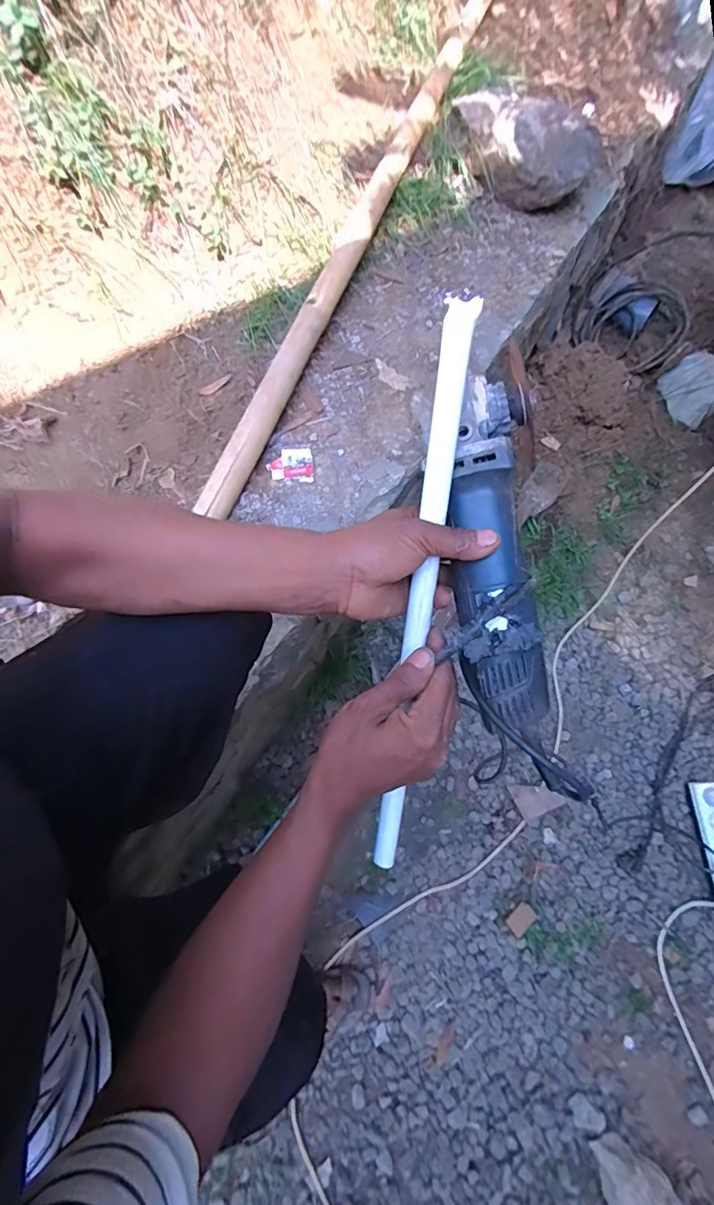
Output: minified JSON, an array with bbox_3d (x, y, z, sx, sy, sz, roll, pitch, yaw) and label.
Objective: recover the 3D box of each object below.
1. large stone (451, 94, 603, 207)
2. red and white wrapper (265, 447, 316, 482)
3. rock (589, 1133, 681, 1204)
[{"bbox_3d":[0.366,-0.998,1.086,0.314,0.135,0.162,17,69,6],"label":"large stone"},{"bbox_3d":[-0.123,-0.254,0.897,0.081,0.005,0.075,-6,71,-2],"label":"red and white wrapper"},{"bbox_3d":[0.501,1.089,0.886,0.133,0.116,0.134,-43,76,-14],"label":"rock"}]

